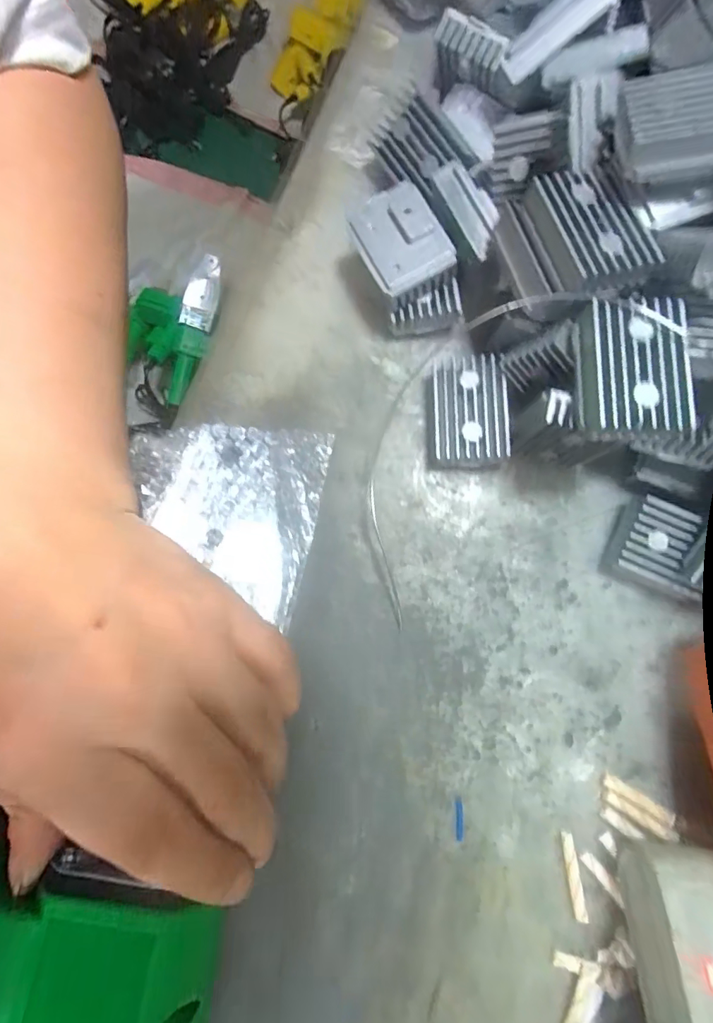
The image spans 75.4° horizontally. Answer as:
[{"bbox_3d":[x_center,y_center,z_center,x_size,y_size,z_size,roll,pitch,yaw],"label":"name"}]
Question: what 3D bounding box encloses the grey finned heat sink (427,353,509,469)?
[{"bbox_3d":[0.048,-0.044,0.201,0.033,0.018,0.048,1,80,-1],"label":"grey finned heat sink"}]

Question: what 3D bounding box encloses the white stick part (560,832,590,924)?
[{"bbox_3d":[0.083,0.140,0.175,0.005,0.004,0.031,-7,80,-2],"label":"white stick part"}]

